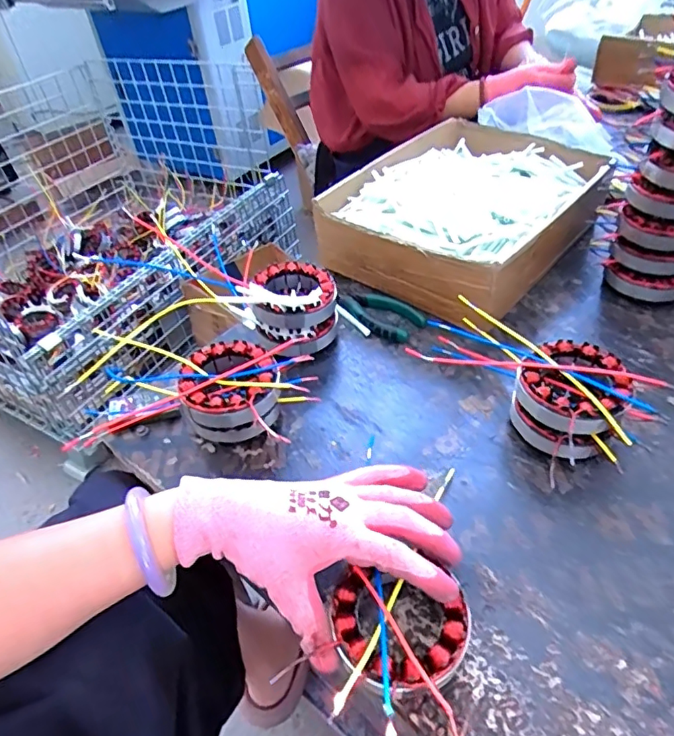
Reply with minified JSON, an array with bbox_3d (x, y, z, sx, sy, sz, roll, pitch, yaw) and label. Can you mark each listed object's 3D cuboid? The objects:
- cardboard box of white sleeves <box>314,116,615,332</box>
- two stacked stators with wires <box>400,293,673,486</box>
[{"bbox_3d":[0.165,-0.198,0.662,0.255,0.097,0.331,25,52,29],"label":"cardboard box of white sleeves"},{"bbox_3d":[0.170,0.014,0.461,0.089,0.070,0.182,-36,50,-27],"label":"two stacked stators with wires"}]

